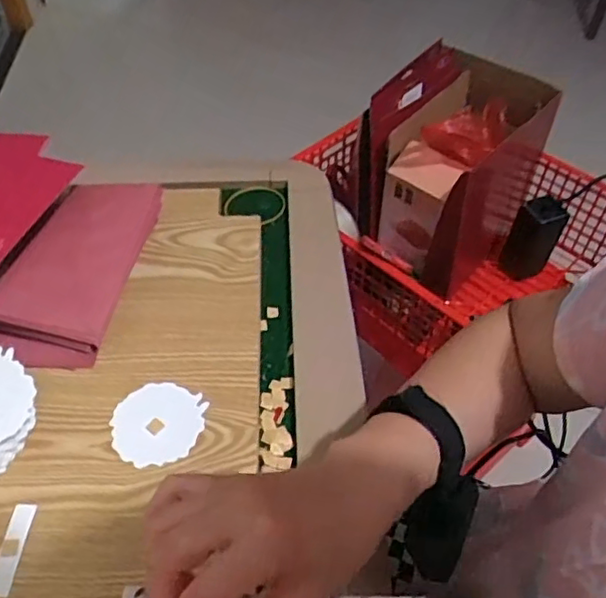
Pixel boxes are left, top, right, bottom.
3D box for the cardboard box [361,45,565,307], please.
[{"bbox_3d":[0.216,-0.195,0.889,0.177,0.238,0.234,33,57,24],"label":"cardboard box"}]

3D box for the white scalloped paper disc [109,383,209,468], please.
[{"bbox_3d":[-0.111,0.094,0.470,0.068,0.004,0.067,1,51,-1],"label":"white scalloped paper disc"}]

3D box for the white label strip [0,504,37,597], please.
[{"bbox_3d":[-0.194,0.166,0.411,0.015,0.004,0.058,10,51,-7],"label":"white label strip"}]

